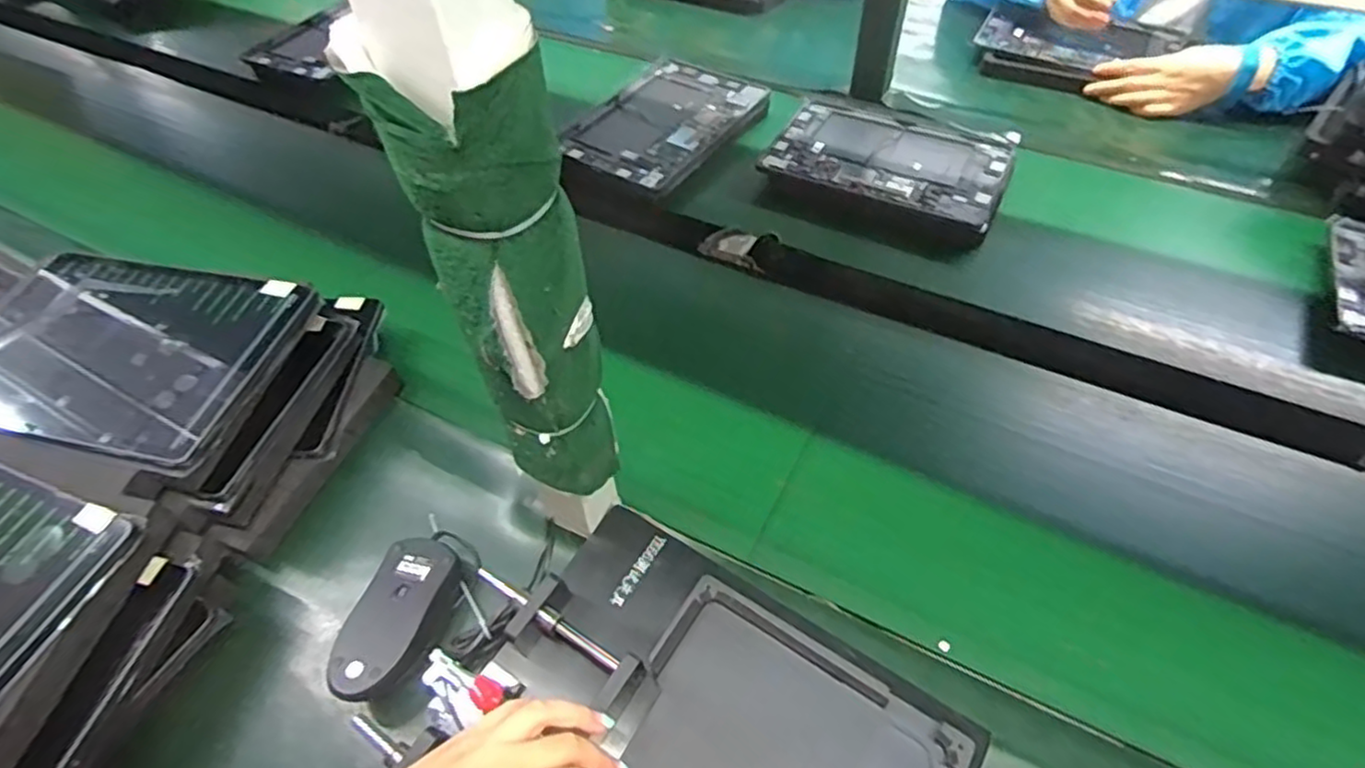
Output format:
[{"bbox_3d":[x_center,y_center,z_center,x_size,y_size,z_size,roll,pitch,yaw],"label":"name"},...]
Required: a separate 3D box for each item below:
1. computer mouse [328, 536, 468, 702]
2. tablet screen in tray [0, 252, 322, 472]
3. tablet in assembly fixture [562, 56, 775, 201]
[{"bbox_3d":[-0.193,0.163,0.482,0.060,0.042,0.113,13,55,12],"label":"computer mouse"},{"bbox_3d":[-0.426,-0.029,0.526,0.249,0.017,0.170,9,54,10],"label":"tablet screen in tray"},{"bbox_3d":[-0.020,-0.322,0.858,0.179,0.014,0.262,31,60,23],"label":"tablet in assembly fixture"}]

